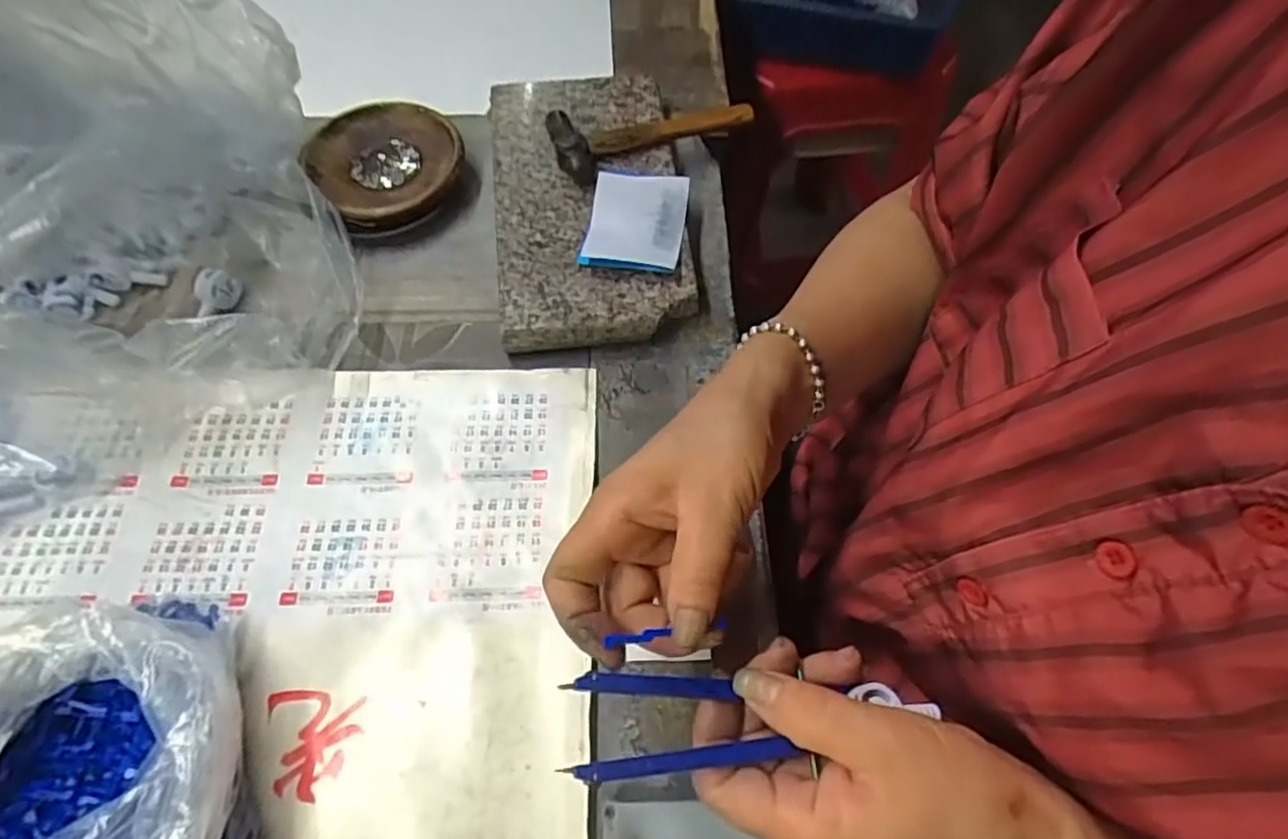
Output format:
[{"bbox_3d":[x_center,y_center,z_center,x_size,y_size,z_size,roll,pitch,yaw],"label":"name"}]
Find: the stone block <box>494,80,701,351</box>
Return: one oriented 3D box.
[{"bbox_3d":[-0.041,-0.160,0.484,0.130,0.028,0.240,-7,63,-5],"label":"stone block"}]

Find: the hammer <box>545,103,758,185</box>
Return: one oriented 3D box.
[{"bbox_3d":[0.003,-0.221,0.496,0.147,0.026,0.066,-18,65,-10],"label":"hammer"}]

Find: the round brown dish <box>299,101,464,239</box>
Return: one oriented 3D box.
[{"bbox_3d":[-0.193,-0.187,0.494,0.113,0.029,0.115,1,63,-1],"label":"round brown dish"}]

